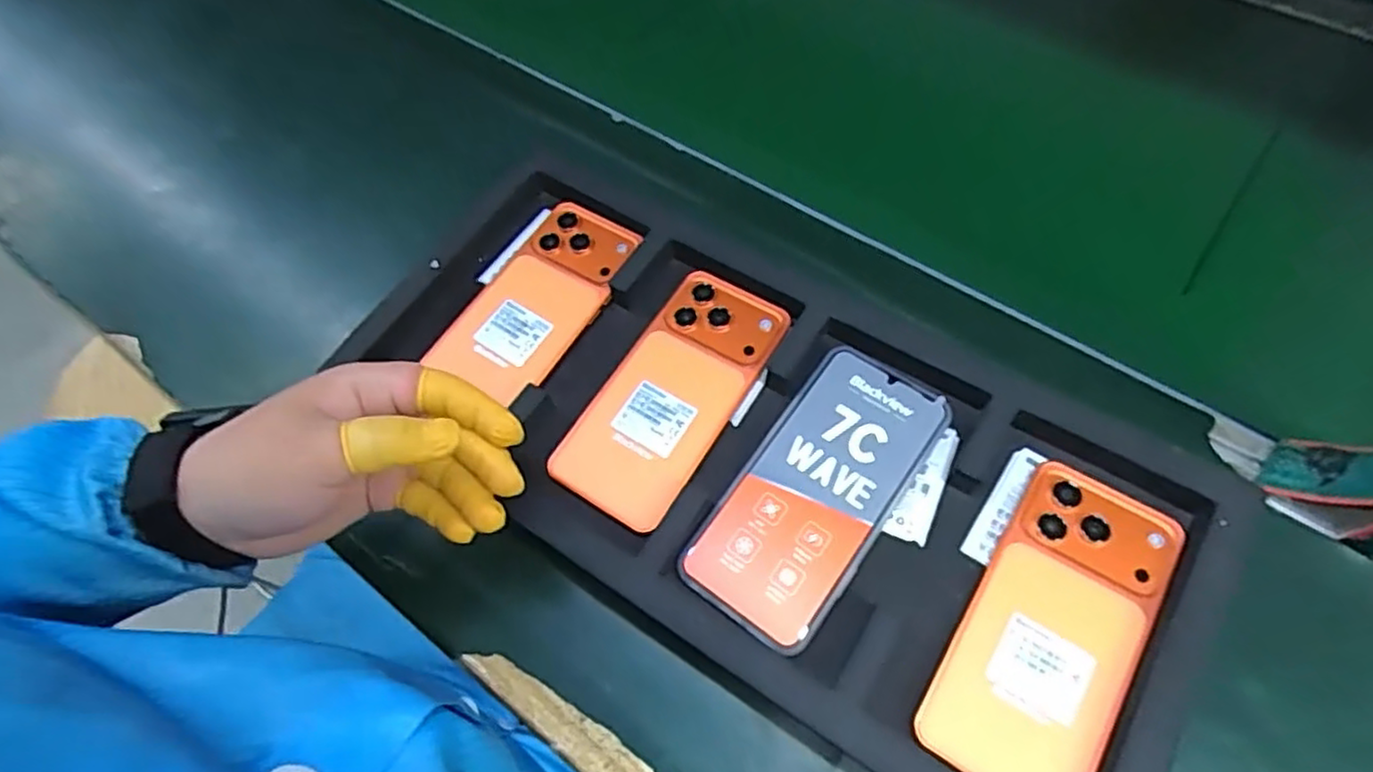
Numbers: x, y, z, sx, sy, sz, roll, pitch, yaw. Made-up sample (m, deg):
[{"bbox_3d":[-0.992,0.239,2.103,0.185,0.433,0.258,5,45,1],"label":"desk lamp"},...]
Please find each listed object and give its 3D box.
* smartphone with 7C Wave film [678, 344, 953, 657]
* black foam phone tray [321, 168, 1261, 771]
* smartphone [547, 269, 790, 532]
[{"bbox_3d":[0.072,0.055,0.384,0.075,0.011,0.166,34,70,19],"label":"smartphone with 7C Wave film"},{"bbox_3d":[0.030,0.029,0.397,0.479,0.025,0.214,31,69,18],"label":"black foam phone tray"},{"bbox_3d":[-0.009,0.003,0.412,0.075,0.014,0.156,28,68,17],"label":"smartphone"}]

